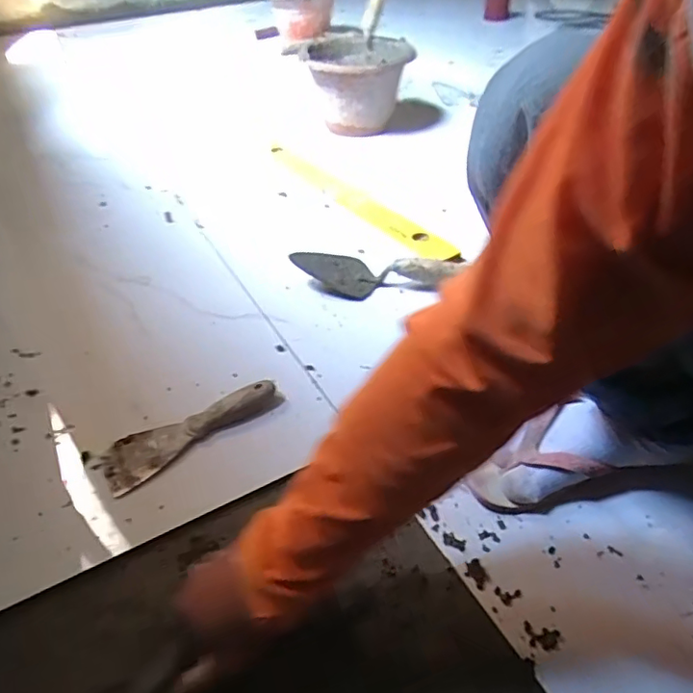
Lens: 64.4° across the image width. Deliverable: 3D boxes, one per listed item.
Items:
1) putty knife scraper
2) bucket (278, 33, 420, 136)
[{"bbox_3d":[-0.171,0.085,0.612,0.197,0.025,0.065,-26,47,-25],"label":"putty knife scraper"},{"bbox_3d":[0.014,-0.601,1.269,0.252,0.155,0.254,-13,42,-12],"label":"bucket"}]

